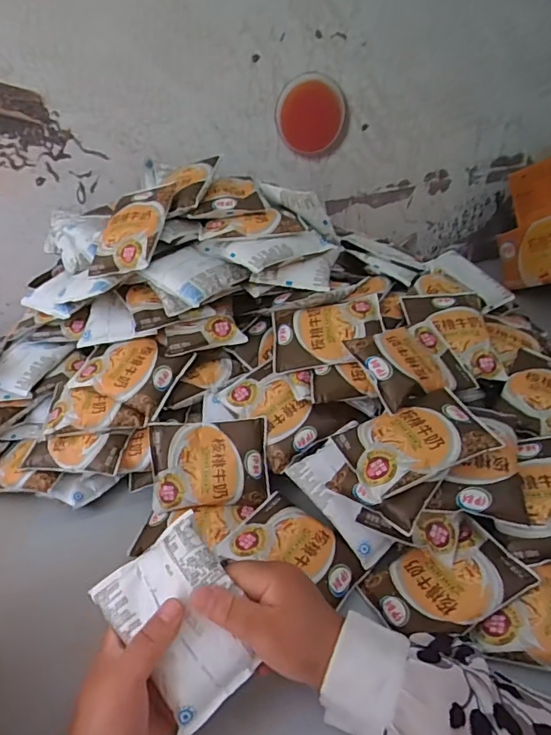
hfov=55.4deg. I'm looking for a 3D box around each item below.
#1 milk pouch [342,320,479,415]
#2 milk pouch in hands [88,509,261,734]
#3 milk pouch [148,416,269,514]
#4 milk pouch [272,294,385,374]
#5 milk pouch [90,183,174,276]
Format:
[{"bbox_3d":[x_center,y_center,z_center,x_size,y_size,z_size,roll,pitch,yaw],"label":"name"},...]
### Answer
[{"bbox_3d":[0.153,-0.008,0.573,0.125,0.021,0.093,-10,56,-30],"label":"milk pouch"},{"bbox_3d":[-0.068,0.187,0.393,0.092,0.020,0.122,-41,69,-2],"label":"milk pouch in hands"},{"bbox_3d":[-0.072,0.106,0.575,0.125,0.018,0.091,-4,77,-4],"label":"milk pouch"},{"bbox_3d":[0.061,-0.042,0.619,0.129,0.018,0.087,-9,57,8],"label":"milk pouch"},{"bbox_3d":[-0.176,-0.169,0.640,0.090,0.017,0.121,1,66,27],"label":"milk pouch"}]

